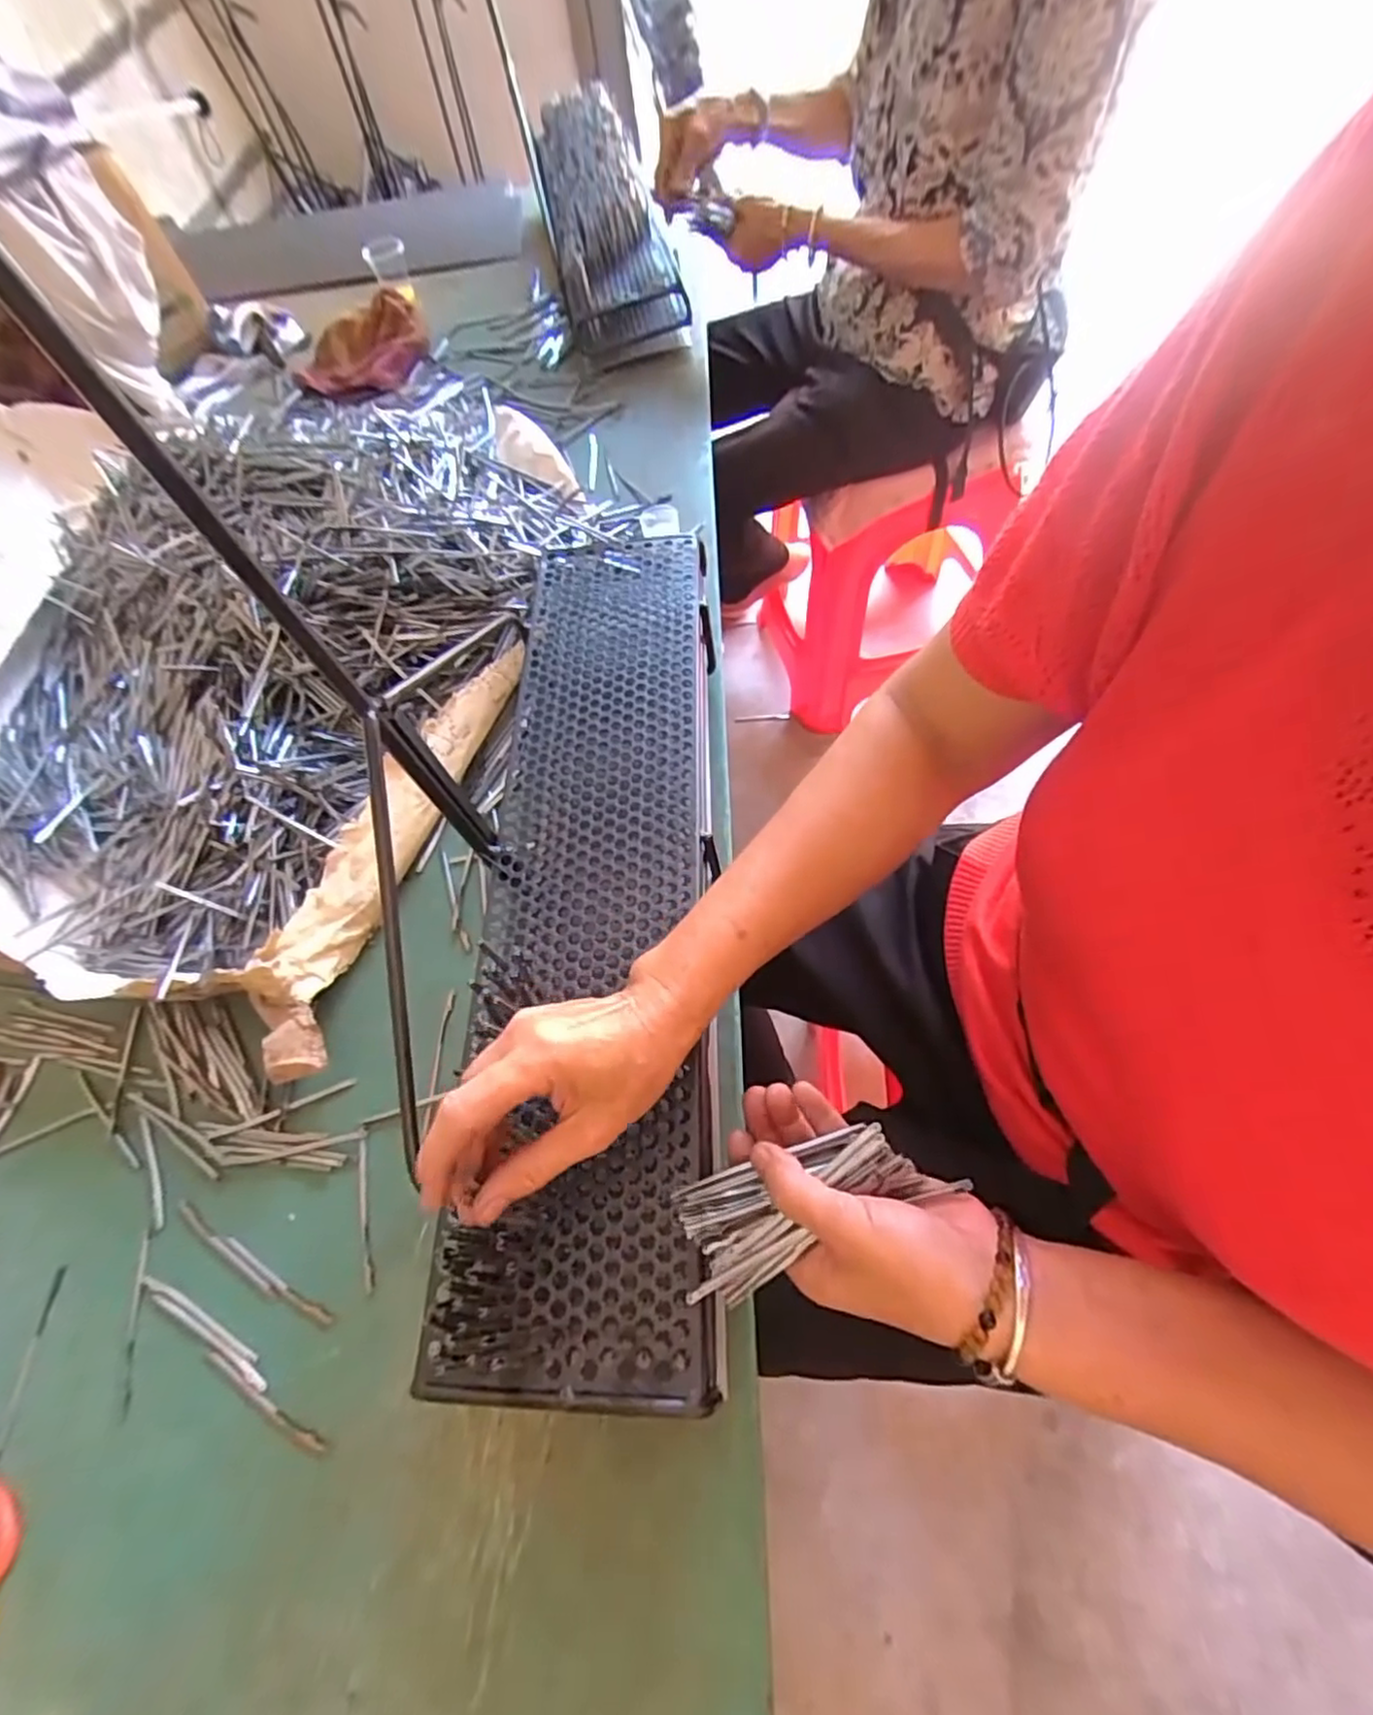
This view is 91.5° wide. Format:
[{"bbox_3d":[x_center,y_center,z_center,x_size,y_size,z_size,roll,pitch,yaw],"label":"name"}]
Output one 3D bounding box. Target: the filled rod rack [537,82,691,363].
[{"bbox_3d":[-0.134,-0.944,0.977,0.147,0.108,0.611,-15,61,1],"label":"filled rod rack"}]

